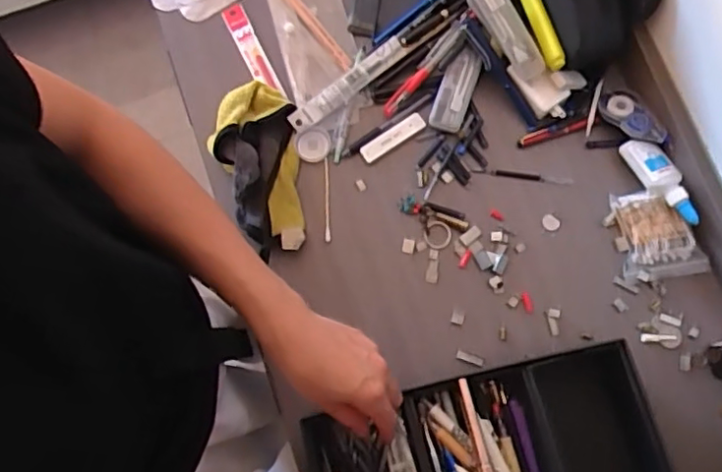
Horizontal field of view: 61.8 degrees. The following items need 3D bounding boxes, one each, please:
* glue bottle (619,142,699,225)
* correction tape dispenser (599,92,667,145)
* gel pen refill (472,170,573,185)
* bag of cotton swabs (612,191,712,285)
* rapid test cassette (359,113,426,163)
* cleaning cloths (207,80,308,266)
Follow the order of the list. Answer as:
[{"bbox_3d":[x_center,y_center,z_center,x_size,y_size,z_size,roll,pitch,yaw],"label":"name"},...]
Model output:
[{"bbox_3d":[0.322,-0.059,0.646,0.036,0.030,0.106,-26,79,-5],"label":"glue bottle"},{"bbox_3d":[0.297,-0.129,0.659,0.036,0.010,0.079,-40,66,-7],"label":"correction tape dispenser"},{"bbox_3d":[0.180,-0.067,0.671,0.108,0.004,0.008,7,79,2],"label":"gel pen refill"},{"bbox_3d":[0.320,-0.002,0.646,0.083,0.025,0.093,-5,78,0],"label":"bag of cotton swabs"},{"bbox_3d":[0.036,-0.110,0.678,0.082,0.006,0.017,-32,80,-6],"label":"rapid test cassette"},{"bbox_3d":[-0.114,-0.076,0.648,0.090,0.053,0.193,-5,78,0],"label":"cleaning cloths"}]

